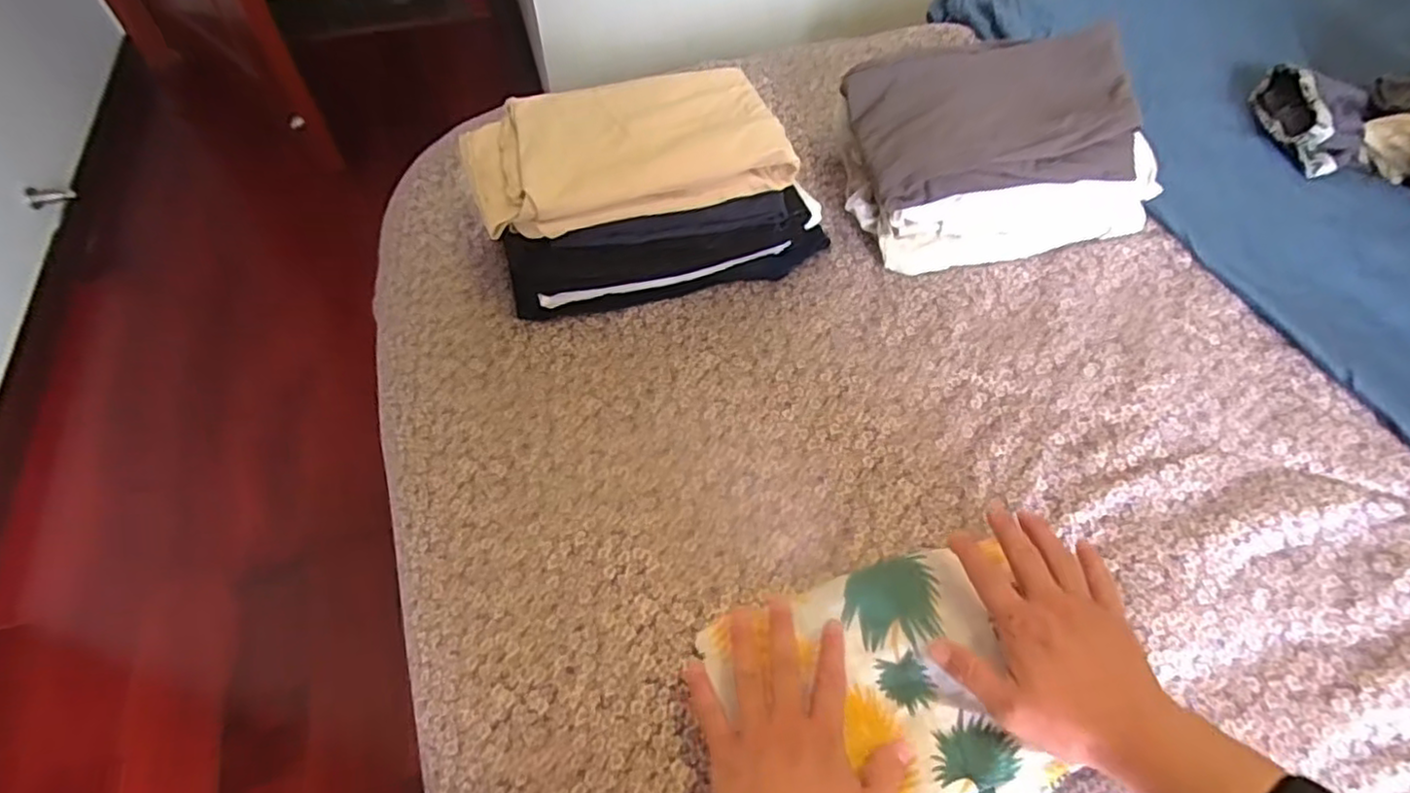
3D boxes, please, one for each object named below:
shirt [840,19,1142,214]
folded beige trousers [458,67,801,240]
[{"bbox_3d":[0.270,-0.281,0.666,0.241,0.063,0.184,-3,58,1],"label":"shirt"},{"bbox_3d":[-0.074,-0.233,0.625,0.280,0.044,0.168,-15,57,-11],"label":"folded beige trousers"}]

